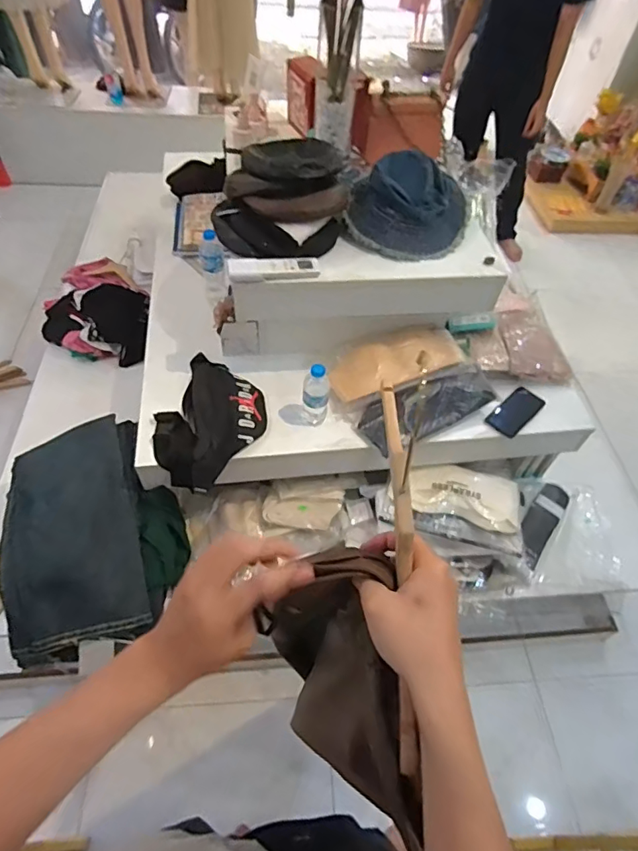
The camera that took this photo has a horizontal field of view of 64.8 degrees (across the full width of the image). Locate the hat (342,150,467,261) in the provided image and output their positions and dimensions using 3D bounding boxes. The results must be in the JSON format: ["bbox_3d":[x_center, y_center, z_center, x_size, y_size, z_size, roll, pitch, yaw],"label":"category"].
[{"bbox_3d":[0.204,-0.496,1.127,0.264,0.134,0.228,17,52,9],"label":"hat"}]

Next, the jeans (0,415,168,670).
[{"bbox_3d":[-0.536,0.218,1.114,0.289,0.078,0.537,-12,54,-14],"label":"jeans"}]

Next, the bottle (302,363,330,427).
[{"bbox_3d":[-0.007,-0.069,1.134,0.061,0.166,0.058,1,52,-3],"label":"bottle"}]

